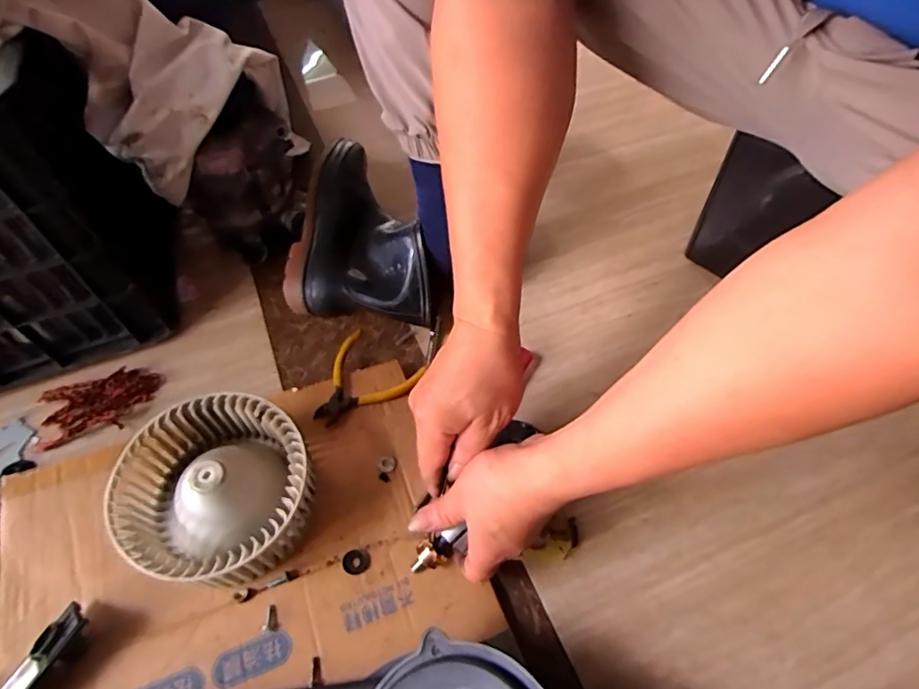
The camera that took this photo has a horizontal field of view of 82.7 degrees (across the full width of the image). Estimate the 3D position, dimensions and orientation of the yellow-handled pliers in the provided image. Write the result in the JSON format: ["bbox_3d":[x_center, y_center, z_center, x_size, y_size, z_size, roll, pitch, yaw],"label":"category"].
[{"bbox_3d":[-0.102,0.039,0.520,0.089,0.011,0.103,31,60,19],"label":"yellow-handled pliers"}]

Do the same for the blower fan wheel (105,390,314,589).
[{"bbox_3d":[-0.194,0.118,0.426,0.135,0.074,0.142,1,55,-1],"label":"blower fan wheel"}]

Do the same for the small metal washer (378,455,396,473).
[{"bbox_3d":[-0.067,0.110,0.483,0.016,0.004,0.018,-21,58,-15],"label":"small metal washer"}]

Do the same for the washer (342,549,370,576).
[{"bbox_3d":[-0.085,0.178,0.429,0.022,0.004,0.019,19,57,11],"label":"washer"}]

